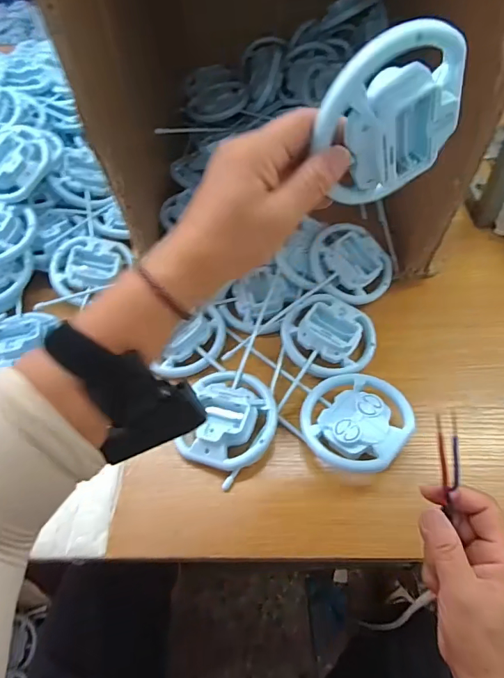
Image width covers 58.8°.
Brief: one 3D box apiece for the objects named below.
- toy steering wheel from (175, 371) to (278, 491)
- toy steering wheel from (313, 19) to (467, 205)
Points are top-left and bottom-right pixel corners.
[{"bbox_3d":[-0.025,0.080,0.446,0.099,0.038,0.098,-1,52,2],"label":"toy steering wheel"},{"bbox_3d":[0.081,-0.124,0.260,0.085,0.095,0.023,-20,54,-12],"label":"toy steering wheel"}]

